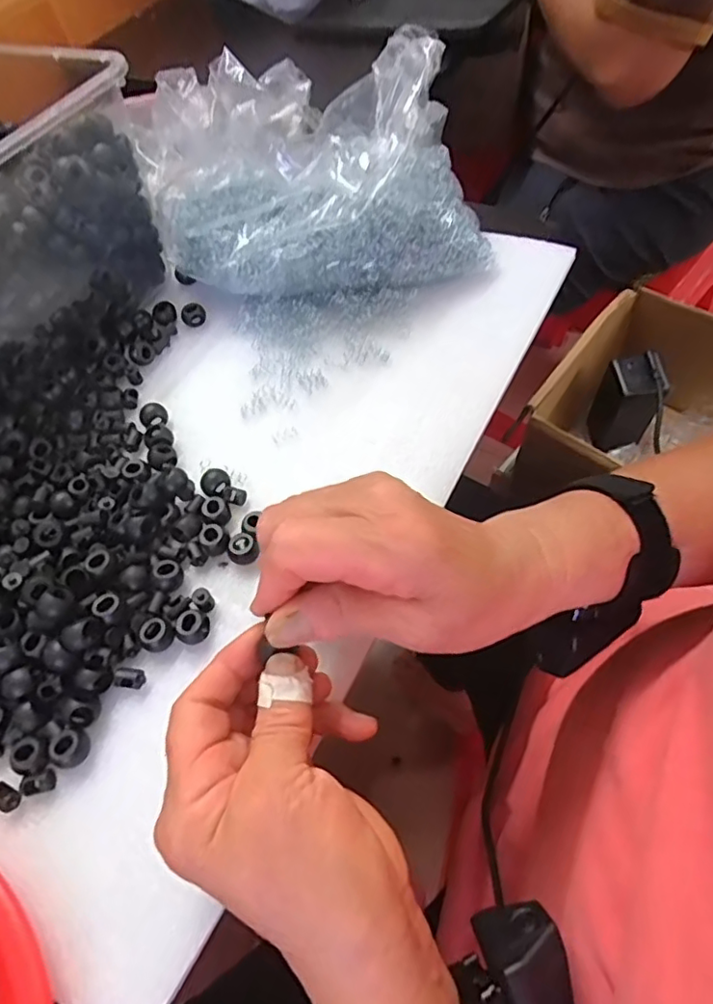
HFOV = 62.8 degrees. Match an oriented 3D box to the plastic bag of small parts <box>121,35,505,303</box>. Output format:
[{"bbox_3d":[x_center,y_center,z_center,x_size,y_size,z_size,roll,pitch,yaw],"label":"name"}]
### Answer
[{"bbox_3d":[-0.034,-0.228,0.416,0.225,0.121,0.147,-15,59,-4],"label":"plastic bag of small parts"}]

